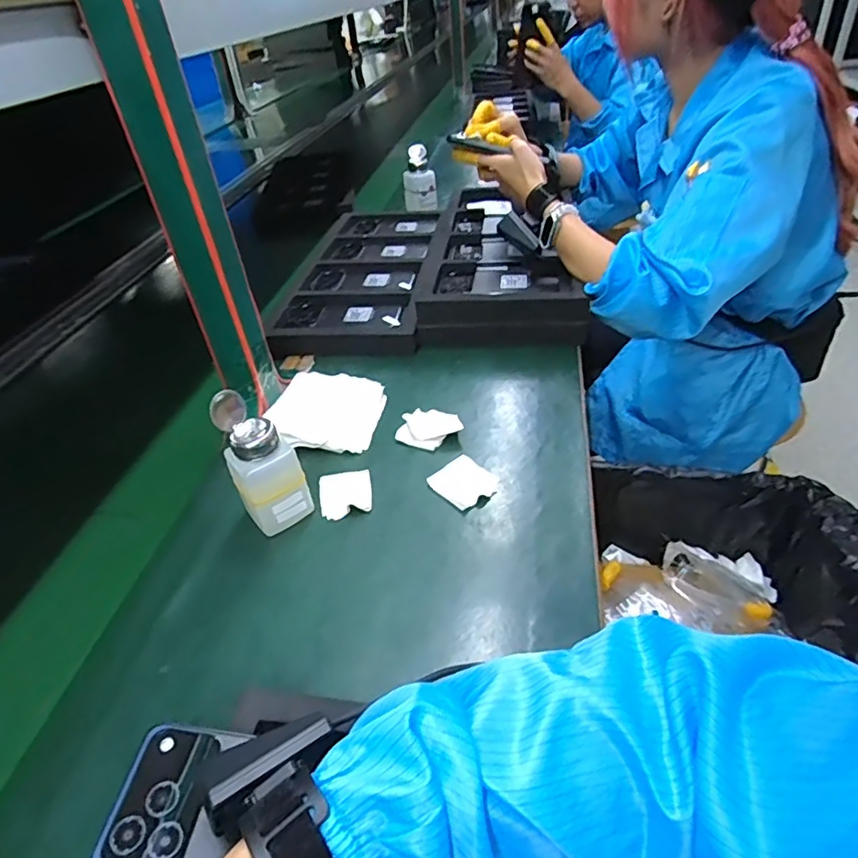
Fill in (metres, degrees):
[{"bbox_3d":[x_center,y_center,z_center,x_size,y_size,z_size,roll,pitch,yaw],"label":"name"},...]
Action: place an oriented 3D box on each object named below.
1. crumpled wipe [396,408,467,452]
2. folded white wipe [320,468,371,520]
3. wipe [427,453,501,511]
[{"bbox_3d":[0.001,0.000,0.609,0.064,0.017,0.057,22,47,30],"label":"crumpled wipe"},{"bbox_3d":[-0.081,0.063,0.550,0.049,0.008,0.054,-10,40,-4],"label":"folded white wipe"},{"bbox_3d":[0.034,0.053,0.549,0.054,0.009,0.056,-31,45,-26],"label":"wipe"}]

